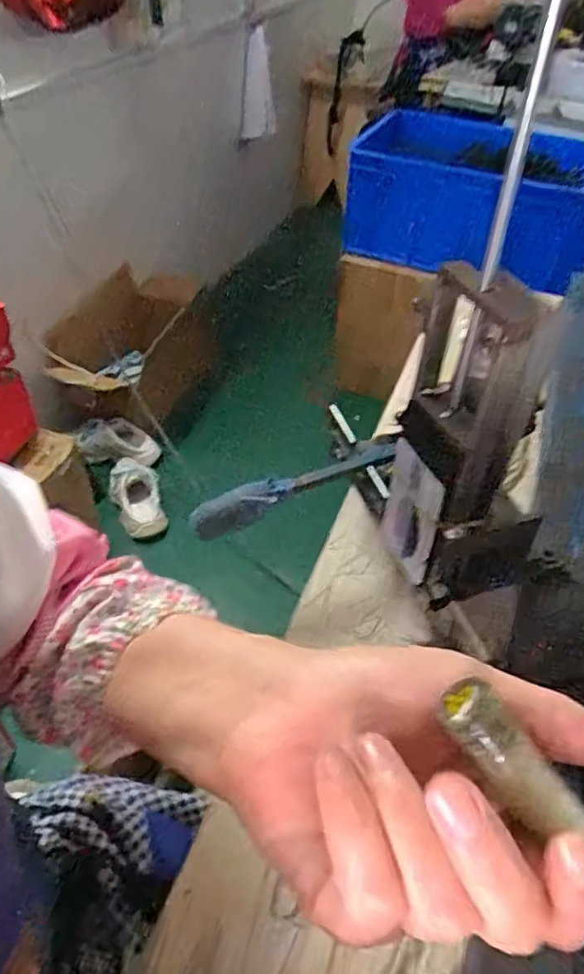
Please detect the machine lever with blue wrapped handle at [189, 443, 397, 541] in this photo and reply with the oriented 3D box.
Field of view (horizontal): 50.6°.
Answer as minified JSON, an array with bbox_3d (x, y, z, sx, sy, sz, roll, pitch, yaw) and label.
[{"bbox_3d":[0.003,-0.002,0.471,0.168,0.025,0.031,-19,49,-21],"label":"machine lever with blue wrapped handle"}]

